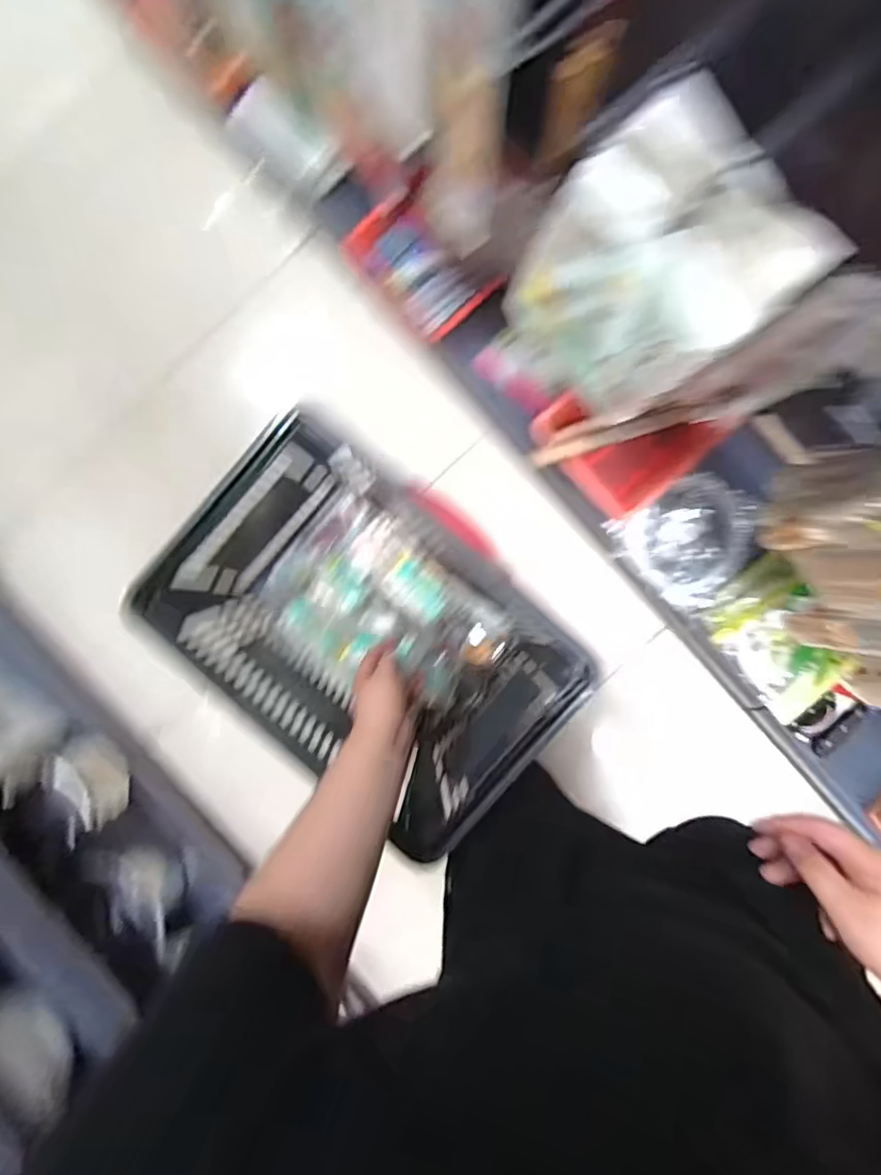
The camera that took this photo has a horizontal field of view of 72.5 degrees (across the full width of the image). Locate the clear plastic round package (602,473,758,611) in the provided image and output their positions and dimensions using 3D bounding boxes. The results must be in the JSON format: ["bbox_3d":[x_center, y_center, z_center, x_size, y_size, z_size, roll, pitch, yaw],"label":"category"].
[{"bbox_3d":[0.501,-0.109,1.227,0.255,0.039,0.243,0,91,2],"label":"clear plastic round package"}]

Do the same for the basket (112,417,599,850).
[{"bbox_3d":[-0.084,0.062,0.800,0.469,0.254,0.319,41,92,0],"label":"basket"}]

